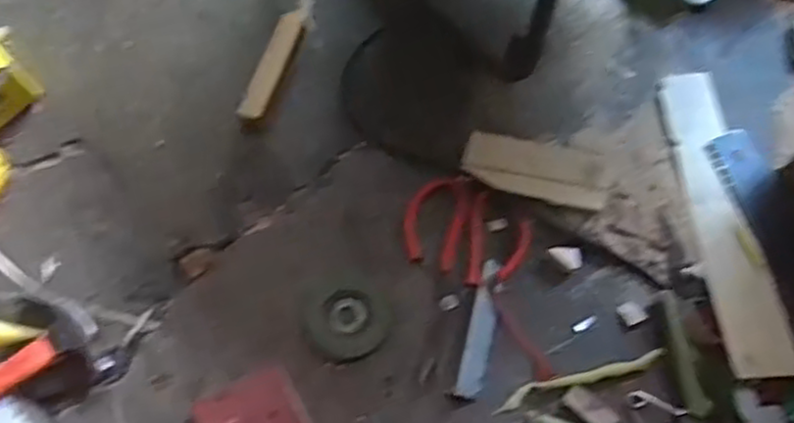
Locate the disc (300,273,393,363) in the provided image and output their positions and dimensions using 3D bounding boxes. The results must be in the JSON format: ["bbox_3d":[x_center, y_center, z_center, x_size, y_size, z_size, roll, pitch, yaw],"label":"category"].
[{"bbox_3d":[-0.041,0.086,0.576,0.070,0.004,0.070,0,68,1],"label":"disc"}]

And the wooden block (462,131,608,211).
[{"bbox_3d":[0.120,-0.036,0.608,0.121,0.013,0.051,12,69,6],"label":"wooden block"}]

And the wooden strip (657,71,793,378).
[{"bbox_3d":[0.277,0.002,0.597,0.055,0.011,0.273,-4,68,-1],"label":"wooden strip"}]

